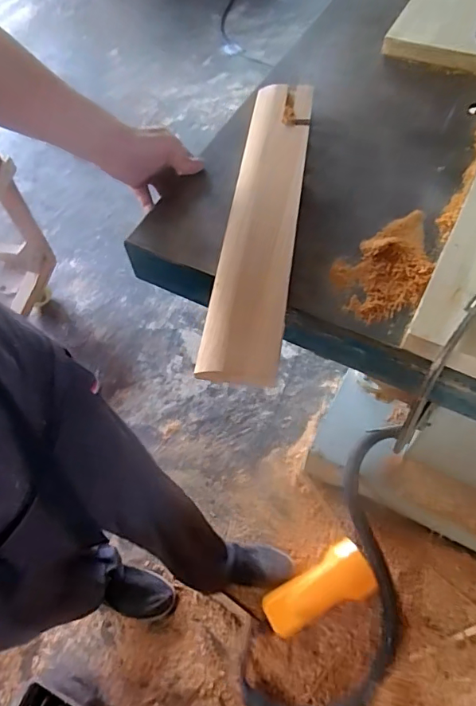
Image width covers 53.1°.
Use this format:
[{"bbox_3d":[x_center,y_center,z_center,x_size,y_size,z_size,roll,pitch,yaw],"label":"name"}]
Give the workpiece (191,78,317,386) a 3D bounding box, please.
[{"bbox_3d":[0.030,-0.167,0.542,0.079,0.022,0.445,7,63,6],"label":"workpiece"}]

